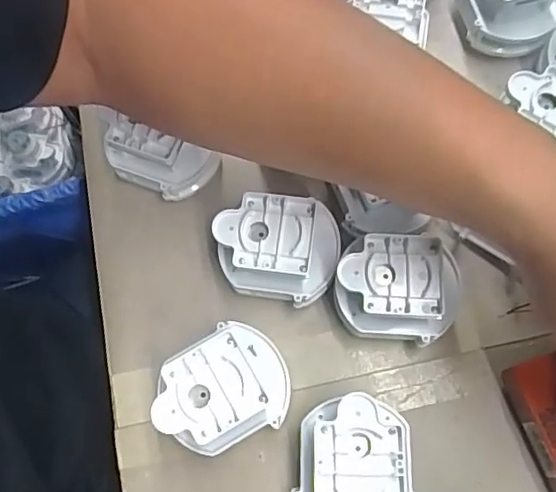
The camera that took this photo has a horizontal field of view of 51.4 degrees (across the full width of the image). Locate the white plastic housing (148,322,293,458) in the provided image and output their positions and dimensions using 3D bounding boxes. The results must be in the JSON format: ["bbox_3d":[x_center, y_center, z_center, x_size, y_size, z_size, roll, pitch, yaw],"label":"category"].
[{"bbox_3d":[-0.029,0.080,0.317,0.070,0.052,0.054,-31,73,-9],"label":"white plastic housing"}]

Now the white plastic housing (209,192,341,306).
[{"bbox_3d":[0.000,0.004,0.342,0.071,0.053,0.059,1,71,2],"label":"white plastic housing"}]

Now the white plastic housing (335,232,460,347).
[{"bbox_3d":[0.068,0.024,0.333,0.070,0.051,0.059,11,72,5],"label":"white plastic housing"}]

